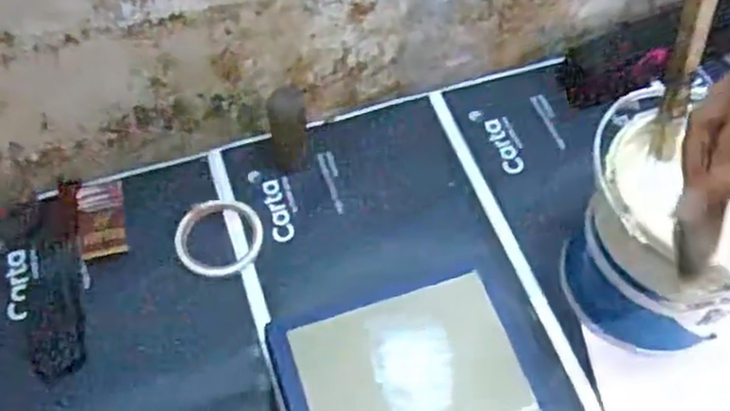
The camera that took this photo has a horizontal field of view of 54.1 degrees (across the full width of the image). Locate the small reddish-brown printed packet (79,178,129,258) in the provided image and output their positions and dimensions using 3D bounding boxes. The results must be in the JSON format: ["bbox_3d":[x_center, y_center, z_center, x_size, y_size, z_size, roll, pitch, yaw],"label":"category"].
[{"bbox_3d":[-0.298,0.011,0.811,0.051,0.008,0.094,-13,58,-8],"label":"small reddish-brown printed packet"}]

